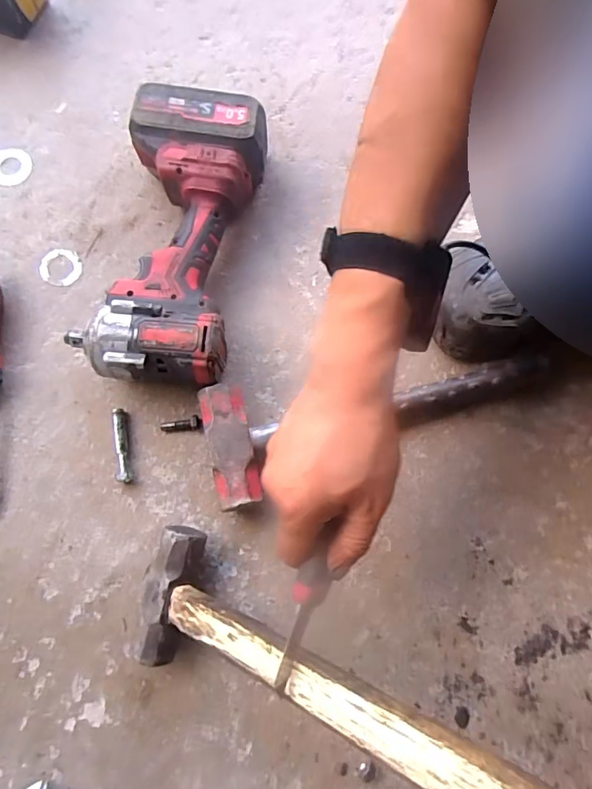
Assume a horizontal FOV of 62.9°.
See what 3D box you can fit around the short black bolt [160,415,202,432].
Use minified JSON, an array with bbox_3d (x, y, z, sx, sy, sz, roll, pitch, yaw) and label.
[{"bbox_3d":[-0.107,0.027,0.450,0.038,0.012,0.013,-3,79,-2],"label":"short black bolt"}]

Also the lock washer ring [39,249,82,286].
[{"bbox_3d":[-0.233,-0.127,0.479,0.040,0.004,0.039,0,79,-2],"label":"lock washer ring"}]

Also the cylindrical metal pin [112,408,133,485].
[{"bbox_3d":[-0.160,0.046,0.443,0.011,0.013,0.068,-8,79,-3],"label":"cylindrical metal pin"}]

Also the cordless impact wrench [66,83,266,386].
[{"bbox_3d":[-0.107,-0.138,0.447,0.117,0.080,0.257,9,79,0],"label":"cordless impact wrench"}]

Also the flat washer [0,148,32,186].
[{"bbox_3d":[-0.294,-0.236,0.498,0.042,0.004,0.041,0,79,-2],"label":"flat washer"}]

